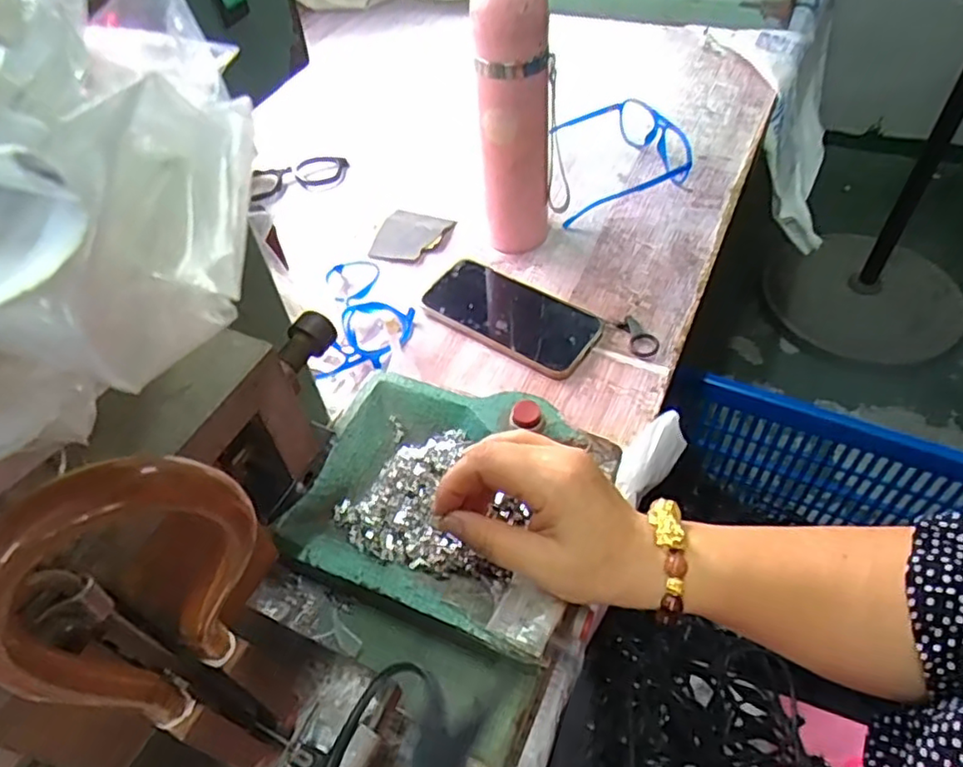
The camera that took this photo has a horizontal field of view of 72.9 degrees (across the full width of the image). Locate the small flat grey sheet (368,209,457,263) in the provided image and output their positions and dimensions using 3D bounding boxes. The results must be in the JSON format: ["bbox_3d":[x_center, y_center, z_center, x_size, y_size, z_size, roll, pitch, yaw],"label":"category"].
[{"bbox_3d":[-0.075,-0.155,0.682,0.062,0.014,0.078,17,55,16],"label":"small flat grey sheet"}]

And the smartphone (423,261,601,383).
[{"bbox_3d":[0.028,-0.065,0.600,0.159,0.011,0.085,28,59,23],"label":"smartphone"}]

